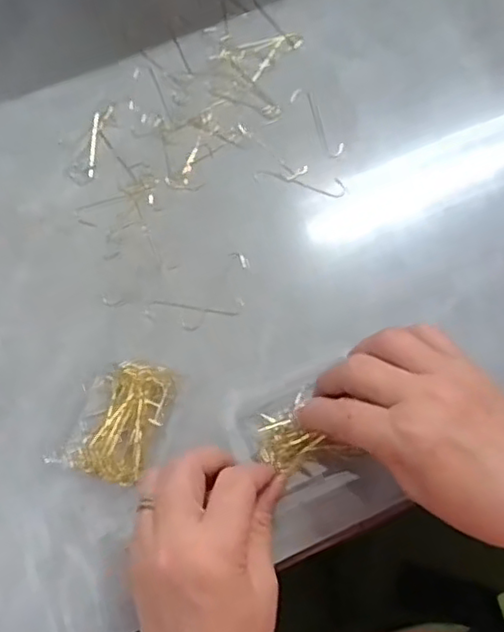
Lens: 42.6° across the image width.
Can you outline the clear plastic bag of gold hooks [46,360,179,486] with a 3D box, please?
[{"bbox_3d":[-0.078,0.060,0.381,0.054,0.015,0.069,18,70,8],"label":"clear plastic bag of gold hooks"}]

